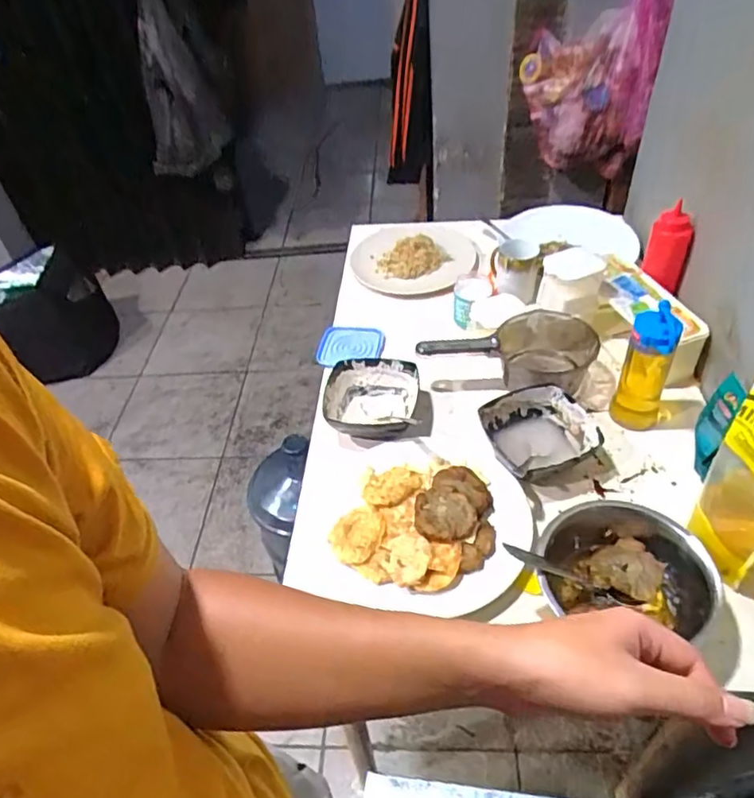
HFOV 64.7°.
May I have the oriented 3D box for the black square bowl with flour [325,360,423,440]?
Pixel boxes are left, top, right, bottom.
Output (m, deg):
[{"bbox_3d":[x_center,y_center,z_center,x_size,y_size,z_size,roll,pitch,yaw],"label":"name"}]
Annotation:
[{"bbox_3d":[-0.010,0.006,0.915,0.143,0.060,0.140,2,45,9],"label":"black square bowl with flour"}]

